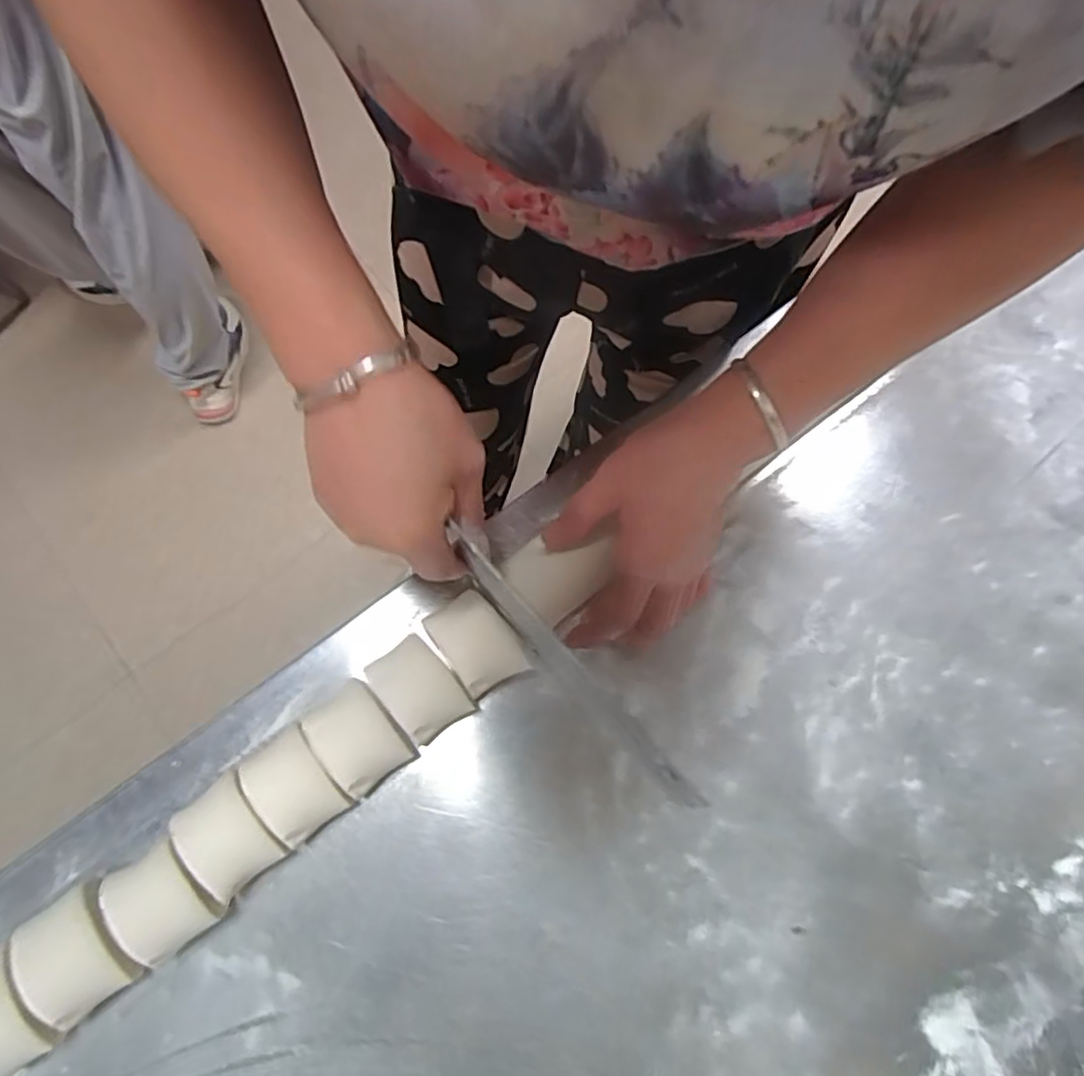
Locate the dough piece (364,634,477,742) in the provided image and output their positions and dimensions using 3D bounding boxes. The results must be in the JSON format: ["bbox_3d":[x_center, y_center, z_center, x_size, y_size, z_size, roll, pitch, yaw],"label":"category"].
[{"bbox_3d":[-0.073,0.089,0.375,0.038,0.033,0.055,-37,77,-12],"label":"dough piece"}]

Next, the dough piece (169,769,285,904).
[{"bbox_3d":[-0.172,0.165,0.350,0.038,0.031,0.052,-38,77,-13],"label":"dough piece"}]

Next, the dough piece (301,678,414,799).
[{"bbox_3d":[-0.107,0.115,0.369,0.041,0.024,0.055,-38,77,-13],"label":"dough piece"}]

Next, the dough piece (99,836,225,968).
[{"bbox_3d":[-0.201,0.193,0.341,0.041,0.033,0.051,-38,77,-13],"label":"dough piece"}]

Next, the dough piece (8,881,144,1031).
[{"bbox_3d":[-0.244,0.218,0.334,0.042,0.028,0.057,-35,77,-12],"label":"dough piece"}]

